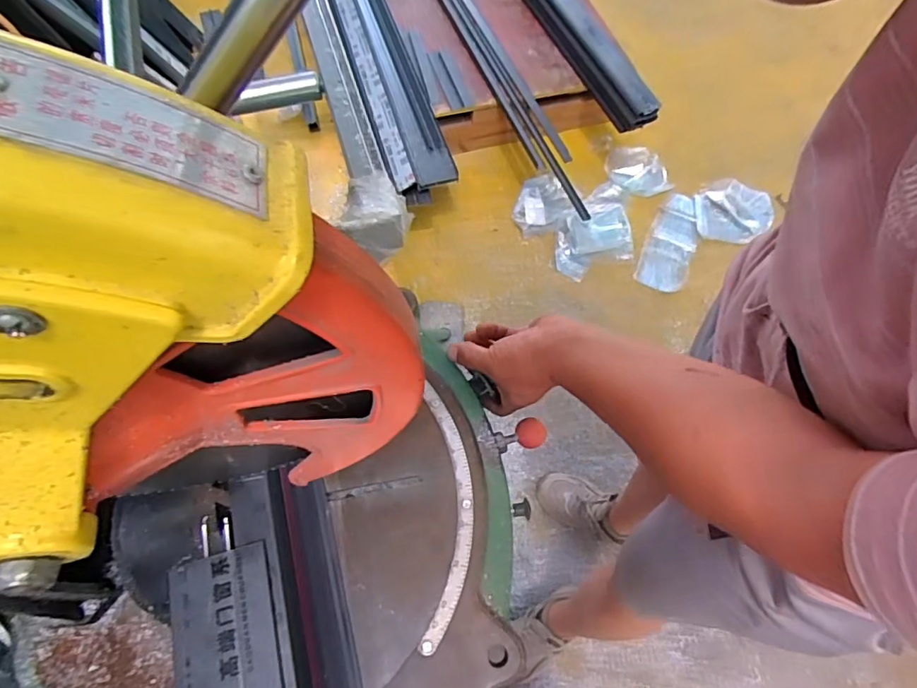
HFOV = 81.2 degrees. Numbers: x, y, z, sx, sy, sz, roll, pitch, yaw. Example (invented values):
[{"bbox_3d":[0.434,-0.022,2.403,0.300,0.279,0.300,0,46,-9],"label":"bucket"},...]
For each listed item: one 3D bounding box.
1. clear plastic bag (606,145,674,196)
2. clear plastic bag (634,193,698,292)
[{"bbox_3d":[0.545,-0.547,1.657,0.170,0.035,0.209,-19,66,-9],"label":"clear plastic bag"},{"bbox_3d":[0.629,-0.304,1.574,0.131,0.016,0.351,24,67,11],"label":"clear plastic bag"}]

